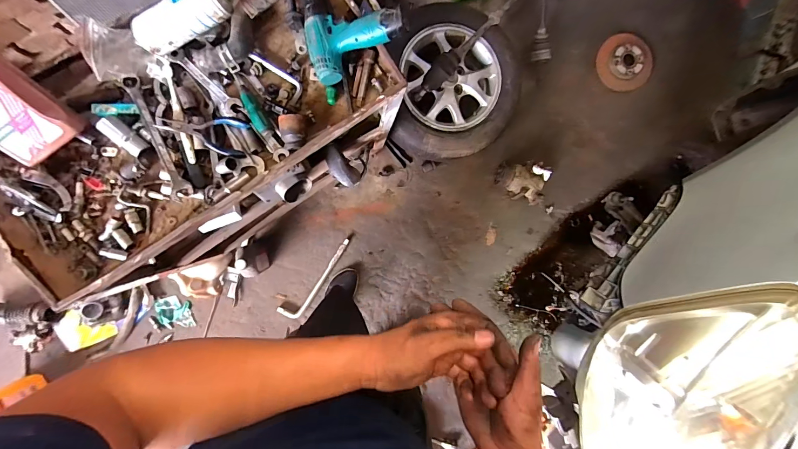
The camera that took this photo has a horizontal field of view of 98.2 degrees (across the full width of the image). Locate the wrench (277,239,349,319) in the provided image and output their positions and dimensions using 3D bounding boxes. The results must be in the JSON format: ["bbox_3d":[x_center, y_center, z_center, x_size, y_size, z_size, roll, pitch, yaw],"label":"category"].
[{"bbox_3d":[-0.323,0.224,1.387,0.080,0.020,0.388,42,86,-6],"label":"wrench"}]

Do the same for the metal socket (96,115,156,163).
[{"bbox_3d":[-0.503,-0.158,0.637,0.101,0.028,0.033,40,87,-6],"label":"metal socket"}]

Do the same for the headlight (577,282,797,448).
[{"bbox_3d":[0.443,0.310,0.523,0.225,0.201,0.425,-8,92,-7],"label":"headlight"}]

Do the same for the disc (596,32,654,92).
[{"bbox_3d":[0.933,-0.674,1.430,0.200,0.056,0.230,2,91,-7],"label":"disc"}]

